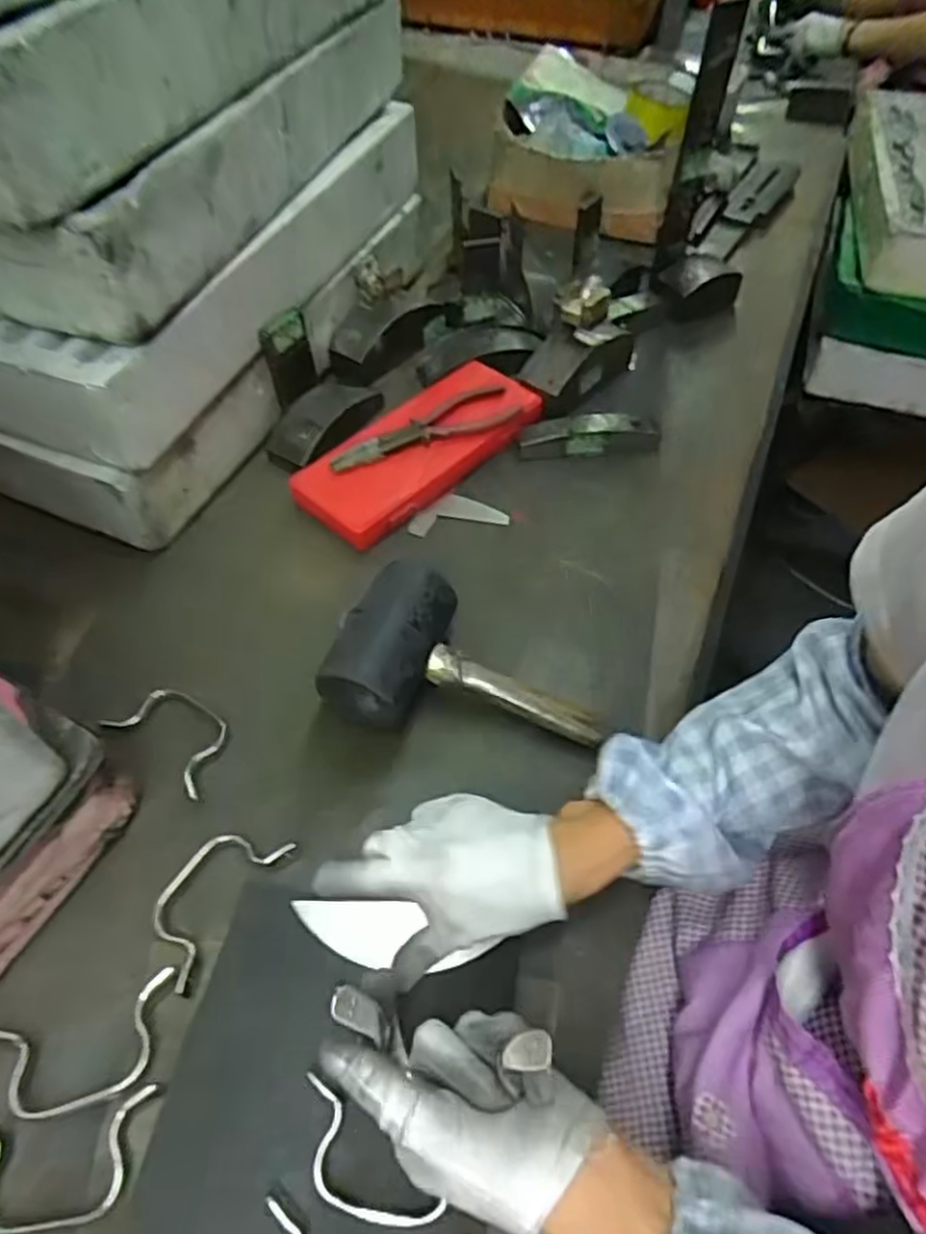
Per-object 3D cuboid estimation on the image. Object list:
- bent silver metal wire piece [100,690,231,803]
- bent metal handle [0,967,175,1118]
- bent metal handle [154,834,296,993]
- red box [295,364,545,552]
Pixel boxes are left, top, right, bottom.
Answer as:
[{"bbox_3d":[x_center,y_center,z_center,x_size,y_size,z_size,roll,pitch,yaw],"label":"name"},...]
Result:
[{"bbox_3d":[-0.208,0.083,0.512,0.098,0.012,0.055,30,59,21],"label":"bent silver metal wire piece"},{"bbox_3d":[-0.212,0.242,0.394,0.098,0.013,0.054,-14,55,-10],"label":"bent metal handle"},{"bbox_3d":[-0.160,0.175,0.449,0.050,0.009,0.101,27,58,19],"label":"bent metal handle"},{"bbox_3d":[-0.038,-0.164,0.679,0.114,0.036,0.256,34,61,23],"label":"red box"}]

